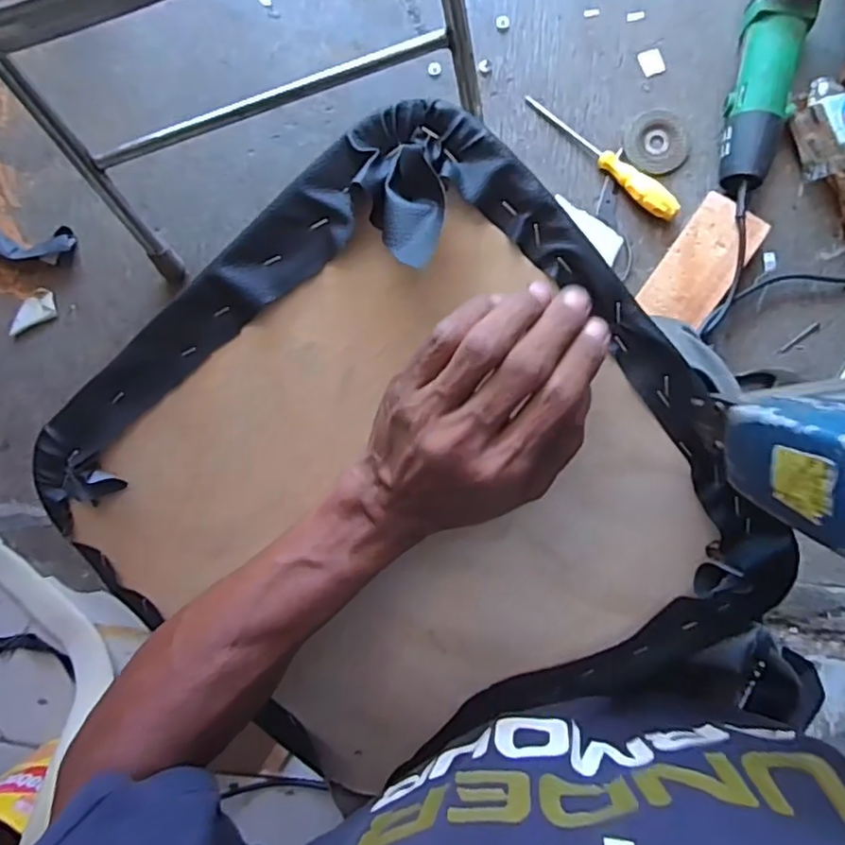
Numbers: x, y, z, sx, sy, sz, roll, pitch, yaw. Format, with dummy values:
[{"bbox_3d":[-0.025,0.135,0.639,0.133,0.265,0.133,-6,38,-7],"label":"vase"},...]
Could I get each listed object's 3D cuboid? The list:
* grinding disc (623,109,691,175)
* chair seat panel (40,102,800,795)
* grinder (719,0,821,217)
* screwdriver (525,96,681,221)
[{"bbox_3d":[0.278,-0.333,0.733,0.074,0.004,0.075,0,90,5],"label":"grinding disc"},{"bbox_3d":[-0.016,0.057,0.369,0.354,0.030,0.352,-37,100,17],"label":"chair seat panel"},{"bbox_3d":[0.379,-0.394,0.681,0.091,0.093,0.294,16,92,5],"label":"grinder"},{"bbox_3d":[0.211,-0.314,0.730,0.223,0.030,0.030,43,94,4],"label":"screwdriver"}]

